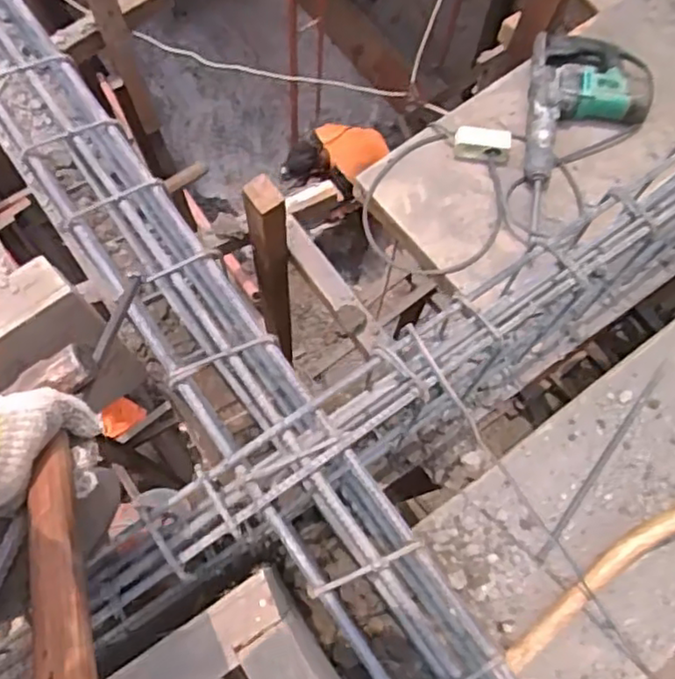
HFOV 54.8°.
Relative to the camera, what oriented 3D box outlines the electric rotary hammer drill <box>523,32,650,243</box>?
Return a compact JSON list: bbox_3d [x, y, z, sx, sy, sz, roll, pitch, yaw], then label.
[{"bbox_3d":[0.498,-0.424,1.307,0.233,0.079,0.413,8,70,0],"label":"electric rotary hammer drill"}]

